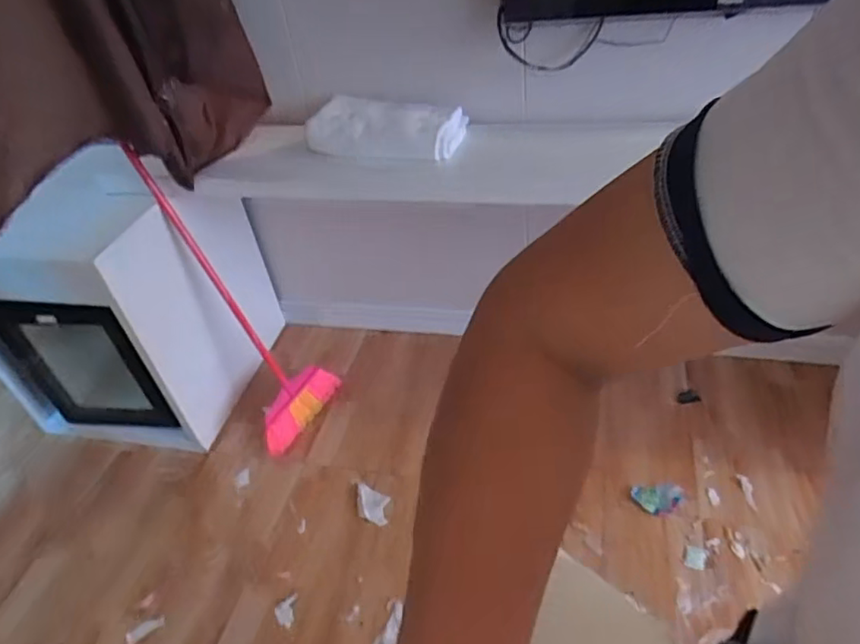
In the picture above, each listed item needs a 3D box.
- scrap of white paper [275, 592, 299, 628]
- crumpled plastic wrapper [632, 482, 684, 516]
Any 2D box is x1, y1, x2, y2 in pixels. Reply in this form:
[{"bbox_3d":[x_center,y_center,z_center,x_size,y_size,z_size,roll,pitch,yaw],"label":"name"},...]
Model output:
[{"bbox_3d":[-0.340,0.677,1.401,0.049,0.006,0.077,-6,39,3],"label":"scrap of white paper"},{"bbox_3d":[0.578,0.441,1.497,0.119,0.018,0.086,-8,39,-1],"label":"crumpled plastic wrapper"}]

